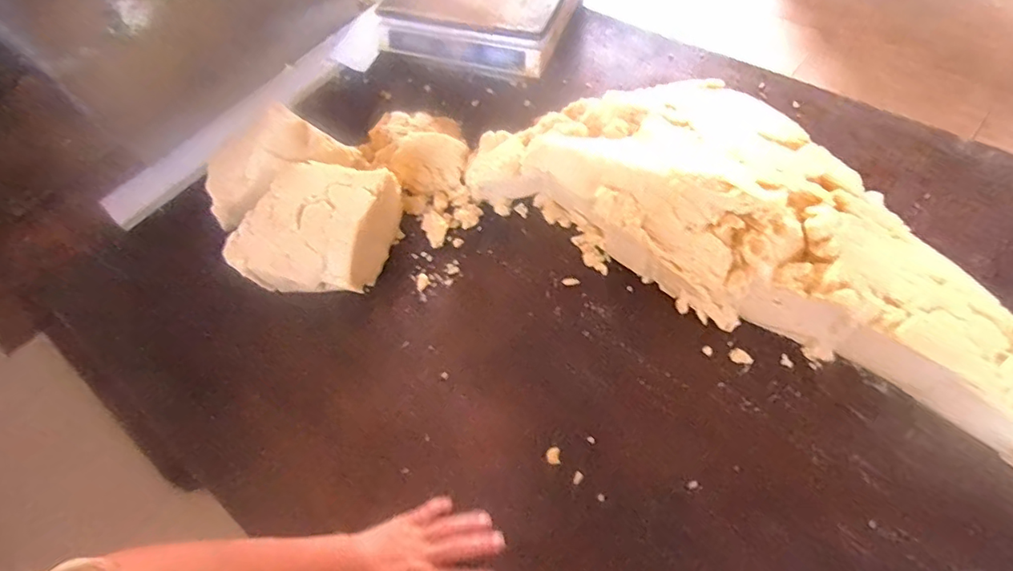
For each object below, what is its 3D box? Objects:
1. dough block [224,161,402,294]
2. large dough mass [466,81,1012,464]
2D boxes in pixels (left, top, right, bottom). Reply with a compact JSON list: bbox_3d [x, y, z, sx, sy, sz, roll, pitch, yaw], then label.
[{"bbox_3d":[-0.276,-0.078,0.806,0.181,0.122,0.219,15,61,17],"label":"dough block"},{"bbox_3d":[0.361,-0.100,0.715,0.850,0.161,0.345,33,67,25],"label":"large dough mass"}]

